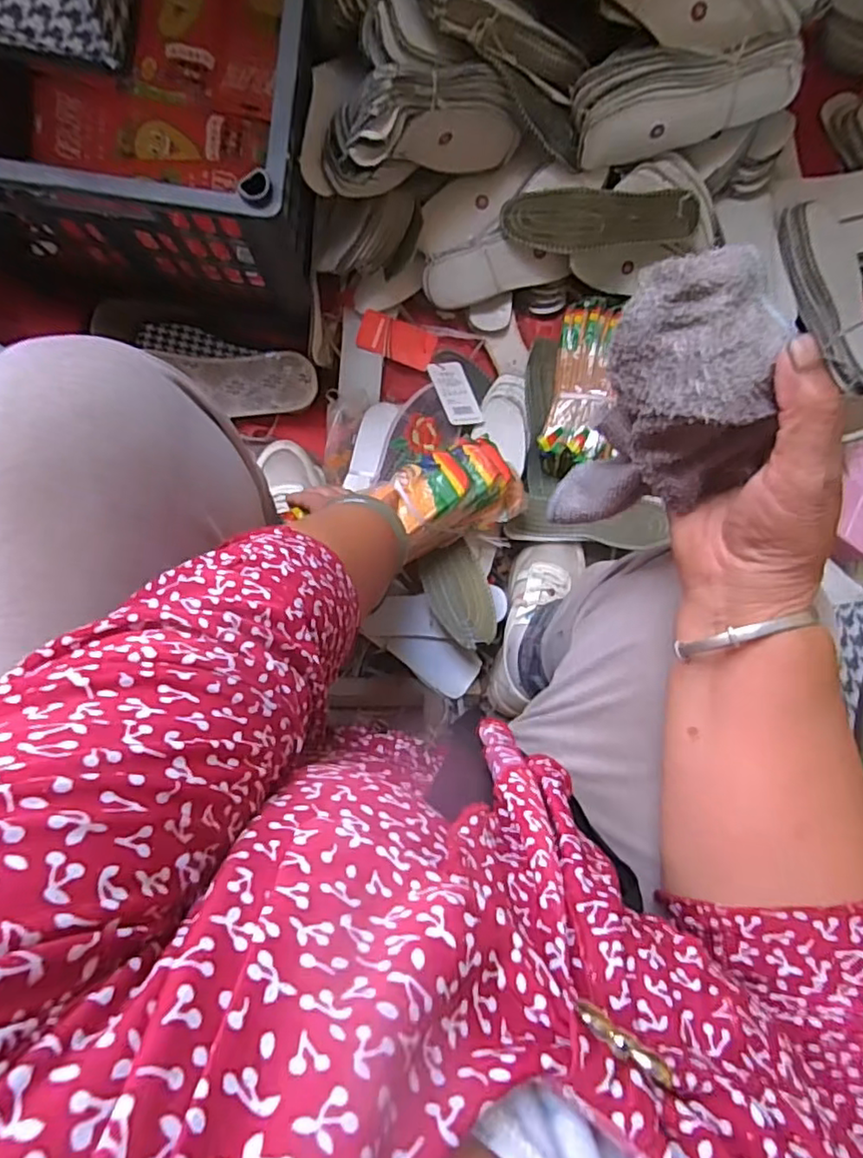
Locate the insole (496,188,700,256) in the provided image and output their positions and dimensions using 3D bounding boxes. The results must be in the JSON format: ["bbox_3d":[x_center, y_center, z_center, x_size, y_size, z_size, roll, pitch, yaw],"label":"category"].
[{"bbox_3d":[0.194,-0.409,0.710,0.224,0.008,0.061,-4,120,-6],"label":"insole"}]

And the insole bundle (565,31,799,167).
[{"bbox_3d":[0.272,-0.523,0.681,0.233,0.055,0.092,-8,130,0],"label":"insole bundle"}]

